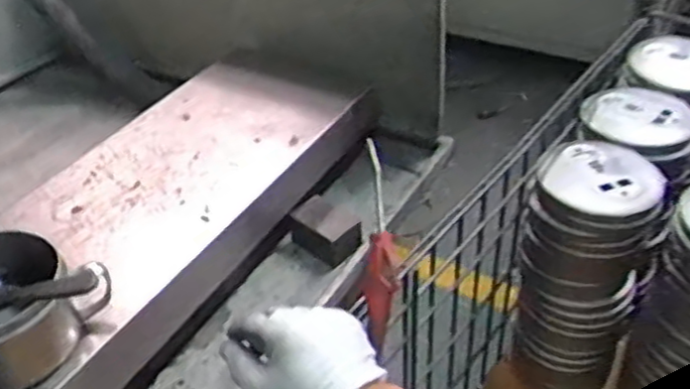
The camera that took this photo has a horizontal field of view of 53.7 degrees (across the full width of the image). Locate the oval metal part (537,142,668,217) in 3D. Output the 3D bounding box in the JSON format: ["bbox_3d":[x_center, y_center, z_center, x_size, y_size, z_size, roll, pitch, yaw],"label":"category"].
[{"bbox_3d":[0.287,-0.020,0.767,0.126,0.021,0.105,1,41,6],"label":"oval metal part"}]

